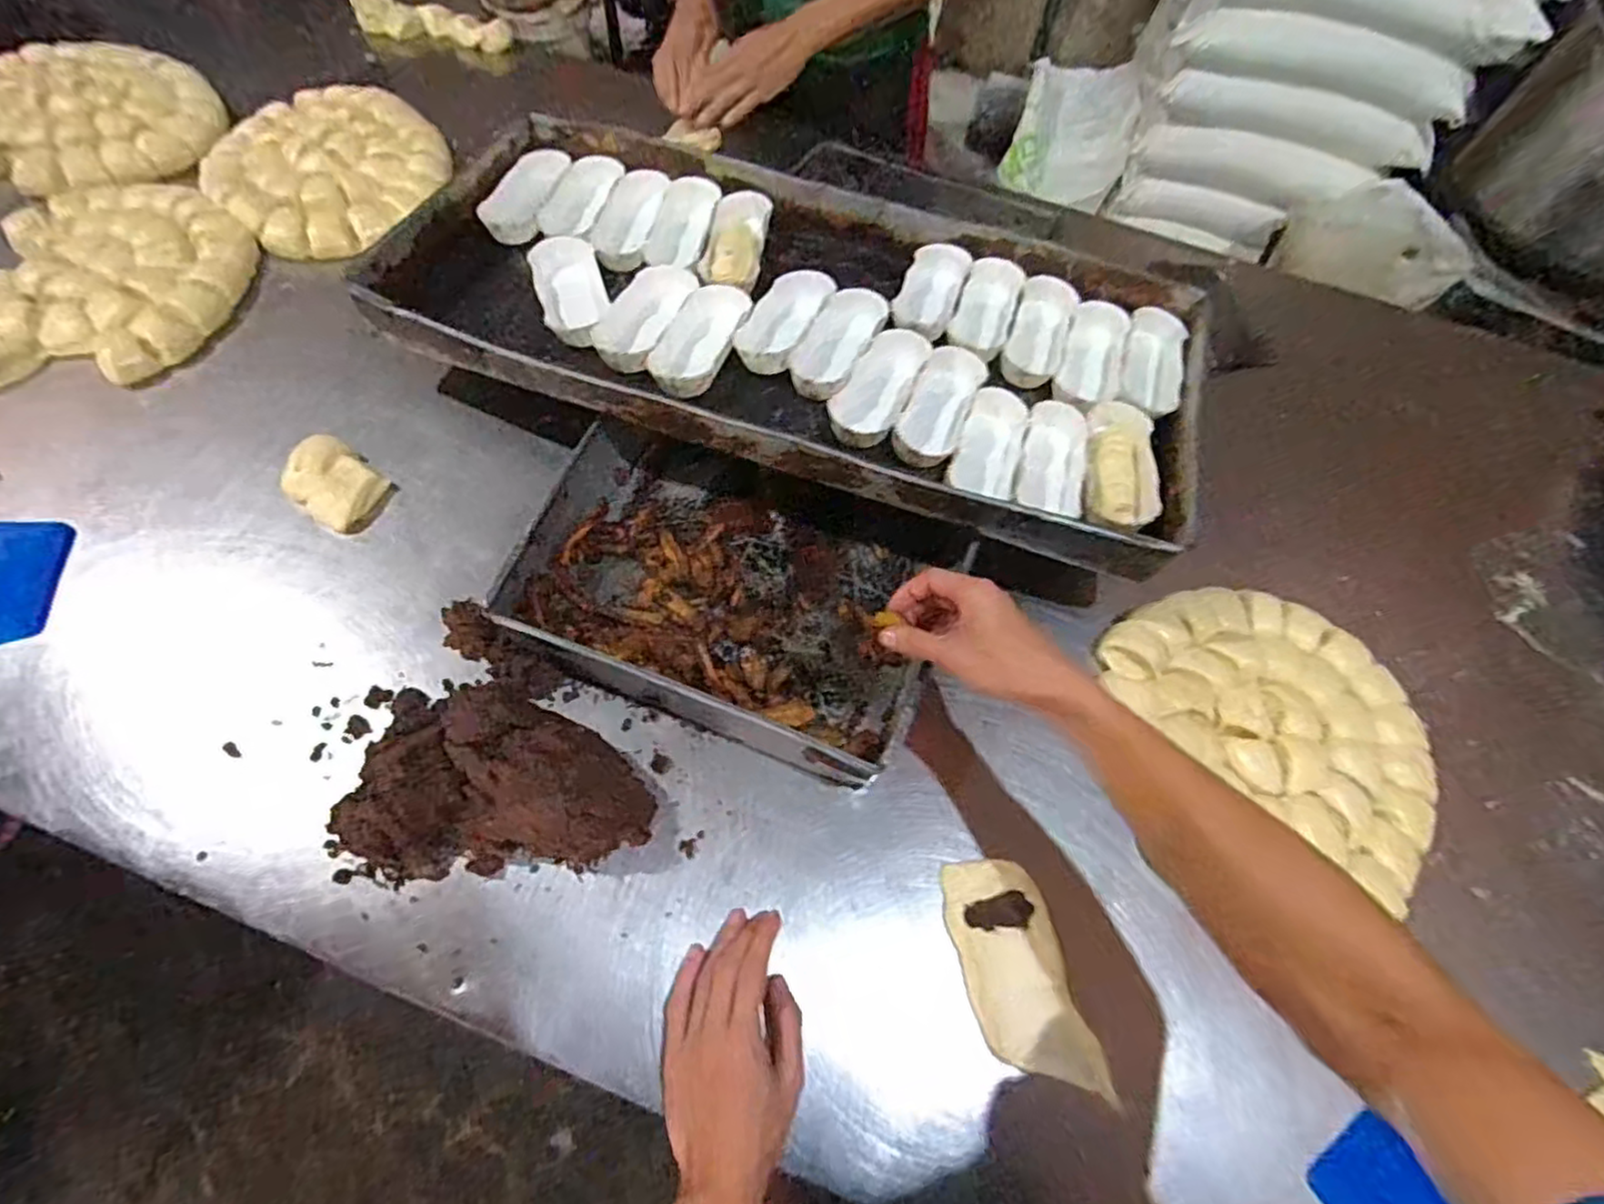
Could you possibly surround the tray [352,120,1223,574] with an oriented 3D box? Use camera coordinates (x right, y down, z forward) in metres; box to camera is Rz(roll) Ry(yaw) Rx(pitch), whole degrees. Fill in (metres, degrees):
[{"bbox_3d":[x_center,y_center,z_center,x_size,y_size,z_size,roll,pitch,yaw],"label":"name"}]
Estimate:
[{"bbox_3d":[0.000,-0.294,0.751,0.800,0.103,0.380,18,62,4],"label":"tray"}]

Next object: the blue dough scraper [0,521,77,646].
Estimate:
[{"bbox_3d":[-0.686,-0.017,0.600,0.080,0.009,0.128,-10,64,-16],"label":"blue dough scraper"}]

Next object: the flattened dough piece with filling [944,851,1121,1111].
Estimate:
[{"bbox_3d":[0.164,0.283,0.527,0.080,0.013,0.171,-13,65,-17],"label":"flattened dough piece with filling"}]

